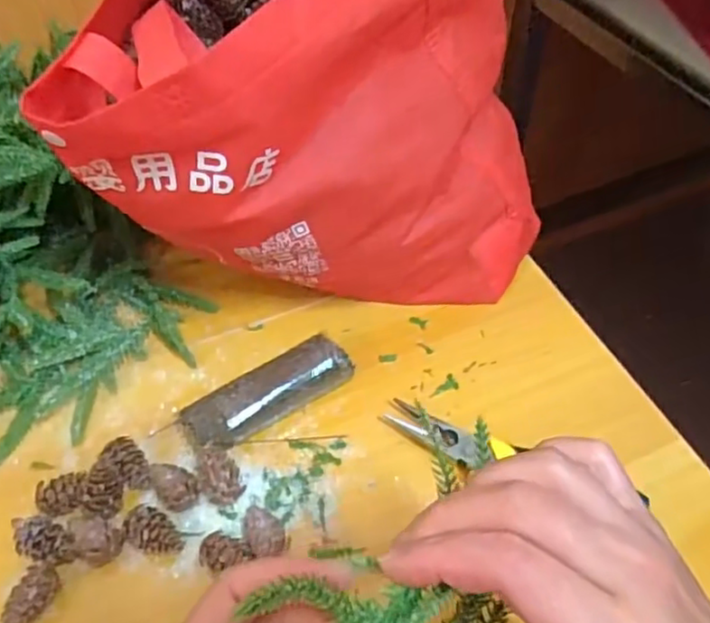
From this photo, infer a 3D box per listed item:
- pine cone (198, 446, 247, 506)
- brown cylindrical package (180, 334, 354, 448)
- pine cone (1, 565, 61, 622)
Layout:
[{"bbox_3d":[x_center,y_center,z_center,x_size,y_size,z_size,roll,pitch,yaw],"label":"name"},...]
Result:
[{"bbox_3d":[-0.081,0.097,0.384,0.023,0.020,0.036,-23,55,-16],"label":"pine cone"},{"bbox_3d":[-0.055,0.055,0.426,0.110,0.028,0.035,-32,57,-21],"label":"brown cylindrical package"},{"bbox_3d":[-0.174,0.156,0.348,0.019,0.016,0.036,17,54,15],"label":"pine cone"}]

